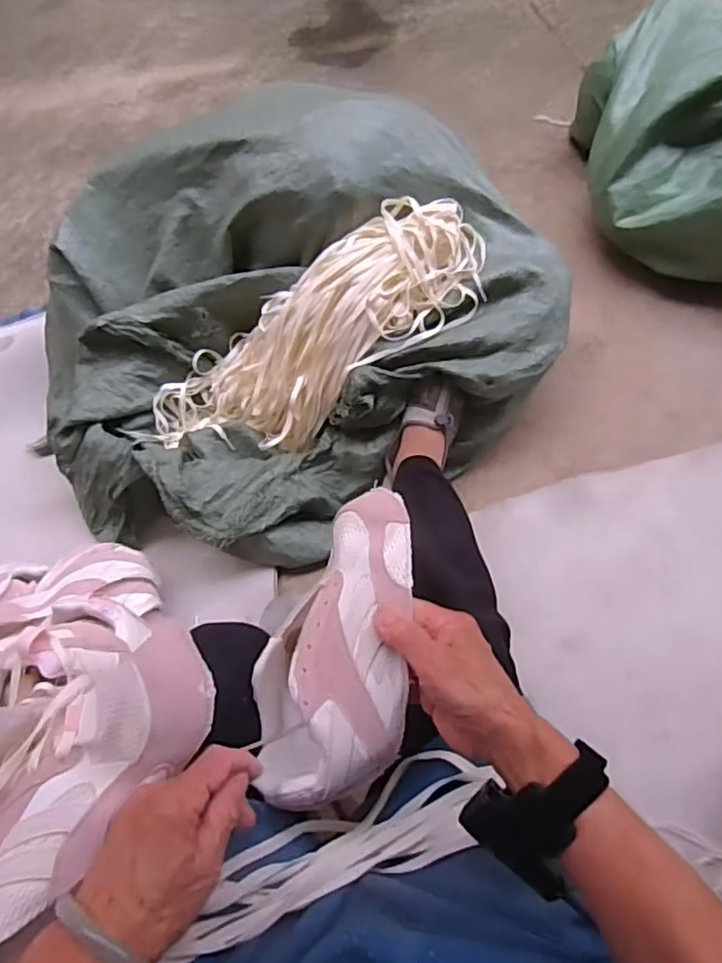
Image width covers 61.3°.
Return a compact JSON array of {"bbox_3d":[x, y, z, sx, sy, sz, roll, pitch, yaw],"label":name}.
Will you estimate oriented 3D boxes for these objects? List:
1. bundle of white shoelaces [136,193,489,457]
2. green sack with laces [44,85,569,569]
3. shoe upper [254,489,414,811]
[{"bbox_3d":[-0.068,-0.193,0.876,0.534,0.119,0.187,-30,61,17],"label":"bundle of white shoelaces"},{"bbox_3d":[-0.118,-0.234,0.875,0.731,0.295,0.563,-30,69,-12],"label":"green sack with laces"},{"bbox_3d":[-0.021,0.121,0.470,0.113,0.100,0.226,2,62,4],"label":"shoe upper"}]

